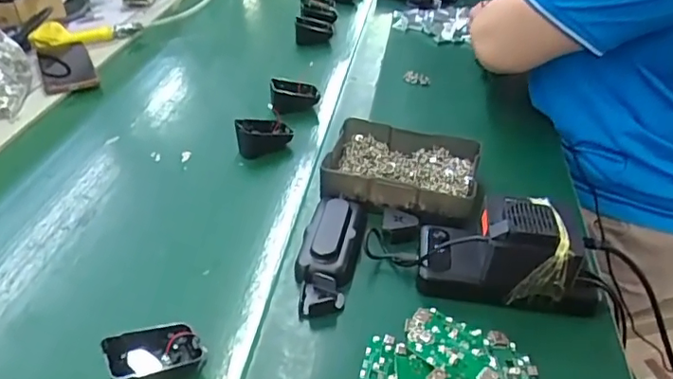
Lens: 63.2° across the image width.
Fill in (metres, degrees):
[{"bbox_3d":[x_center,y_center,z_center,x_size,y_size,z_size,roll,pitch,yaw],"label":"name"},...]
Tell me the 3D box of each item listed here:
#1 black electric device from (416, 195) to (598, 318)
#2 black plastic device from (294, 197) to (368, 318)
[{"bbox_3d":[0.150,0.047,0.477,0.149,0.067,0.070,7,37,12],"label":"black electric device"},{"bbox_3d":[-0.006,0.057,0.511,0.051,0.028,0.141,5,37,10],"label":"black plastic device"}]

